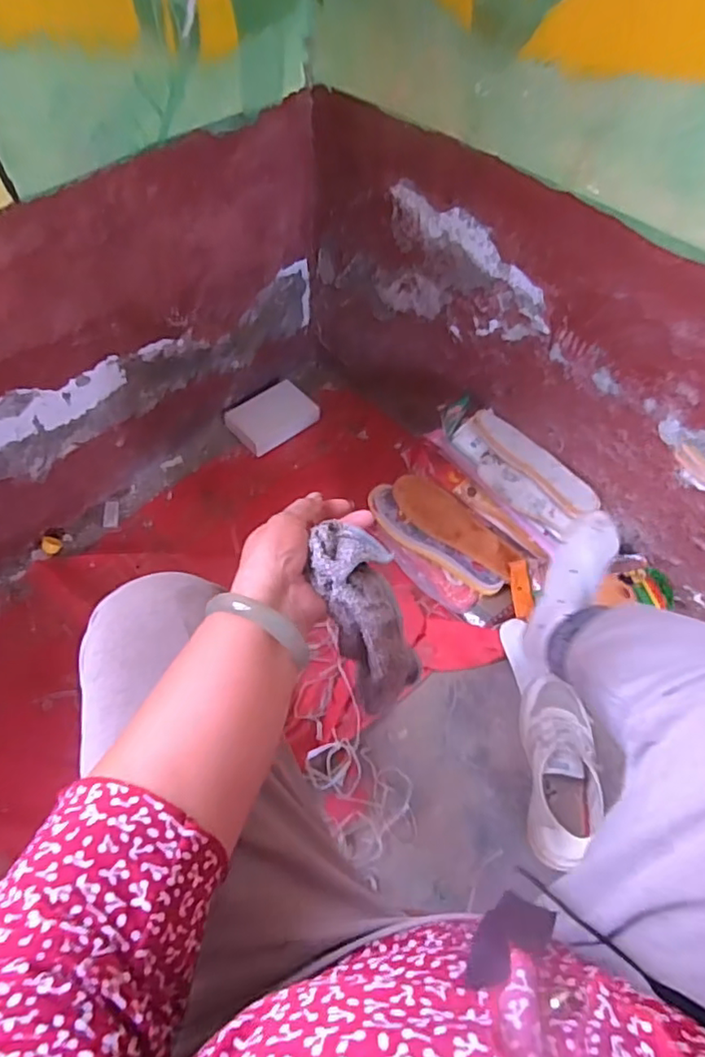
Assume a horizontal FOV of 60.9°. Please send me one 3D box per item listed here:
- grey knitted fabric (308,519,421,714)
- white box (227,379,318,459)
[{"bbox_3d":[0.012,0.069,0.454,0.057,0.154,0.055,-27,24,-19],"label":"grey knitted fabric"},{"bbox_3d":[-0.152,-0.216,1.160,0.111,0.032,0.163,40,63,22],"label":"white box"}]

